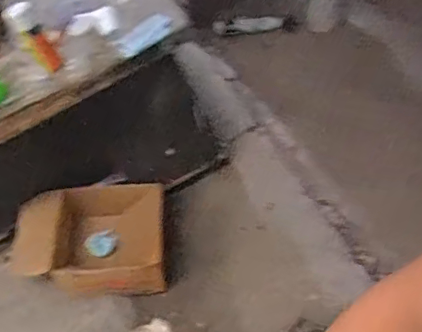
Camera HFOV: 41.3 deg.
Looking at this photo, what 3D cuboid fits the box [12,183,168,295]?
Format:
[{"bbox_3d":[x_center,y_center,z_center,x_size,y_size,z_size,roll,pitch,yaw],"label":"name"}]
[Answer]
[{"bbox_3d":[-0.415,0.233,1.883,0.515,0.178,0.395,-6,51,5],"label":"box"}]

